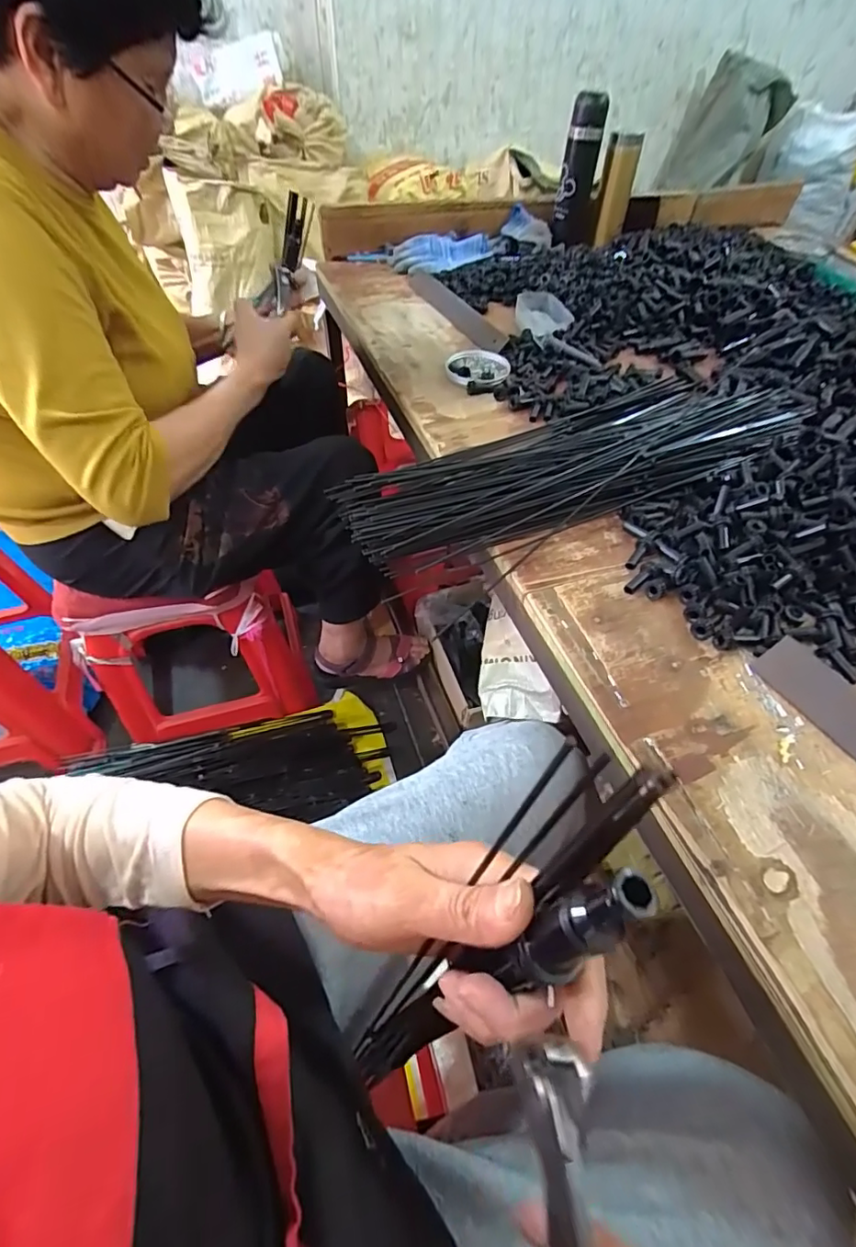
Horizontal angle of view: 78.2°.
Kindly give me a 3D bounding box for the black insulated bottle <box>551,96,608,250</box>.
[{"bbox_3d":[0.292,-0.881,1.011,0.063,0.188,0.069,15,53,9],"label":"black insulated bottle"}]

